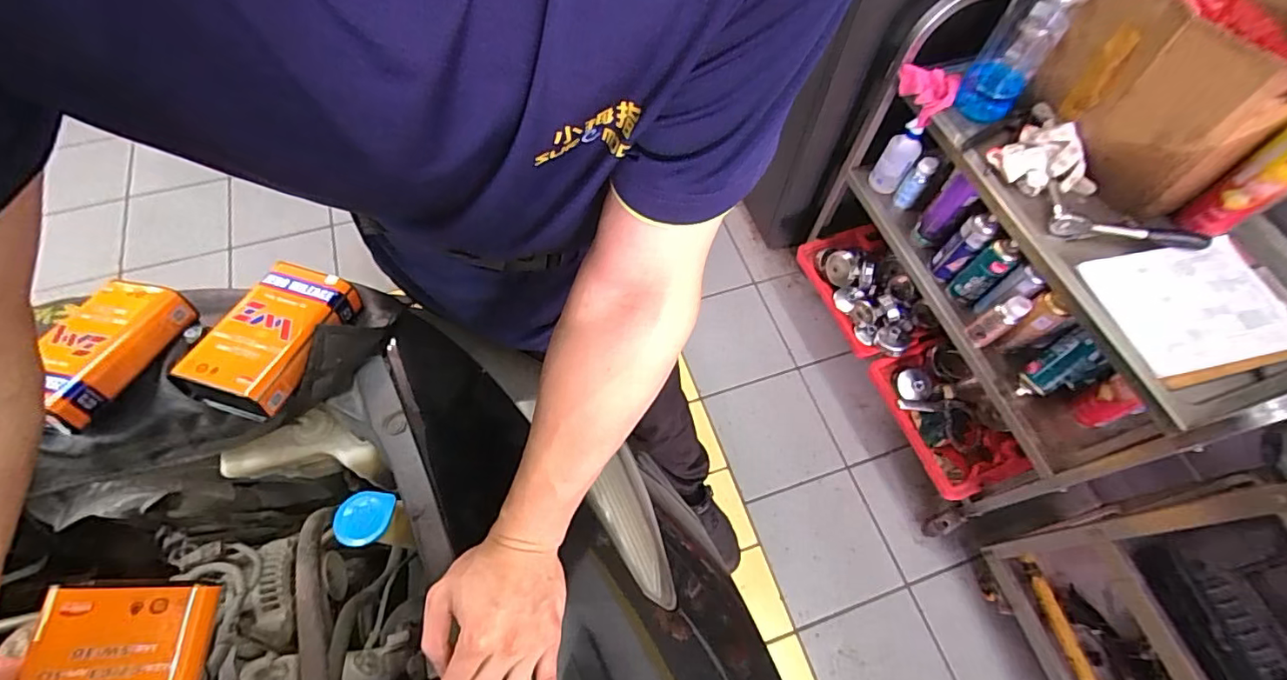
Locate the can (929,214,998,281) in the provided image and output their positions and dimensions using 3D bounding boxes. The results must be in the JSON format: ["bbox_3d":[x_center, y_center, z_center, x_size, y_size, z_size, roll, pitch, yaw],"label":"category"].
[{"bbox_3d":[0.663,-0.189,1.166,0.046,0.172,0.054,-37,70,-19],"label":"can"}]

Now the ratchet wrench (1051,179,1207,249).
[{"bbox_3d":[0.821,-0.214,0.964,0.244,0.046,0.119,9,62,2],"label":"ratchet wrench"}]

